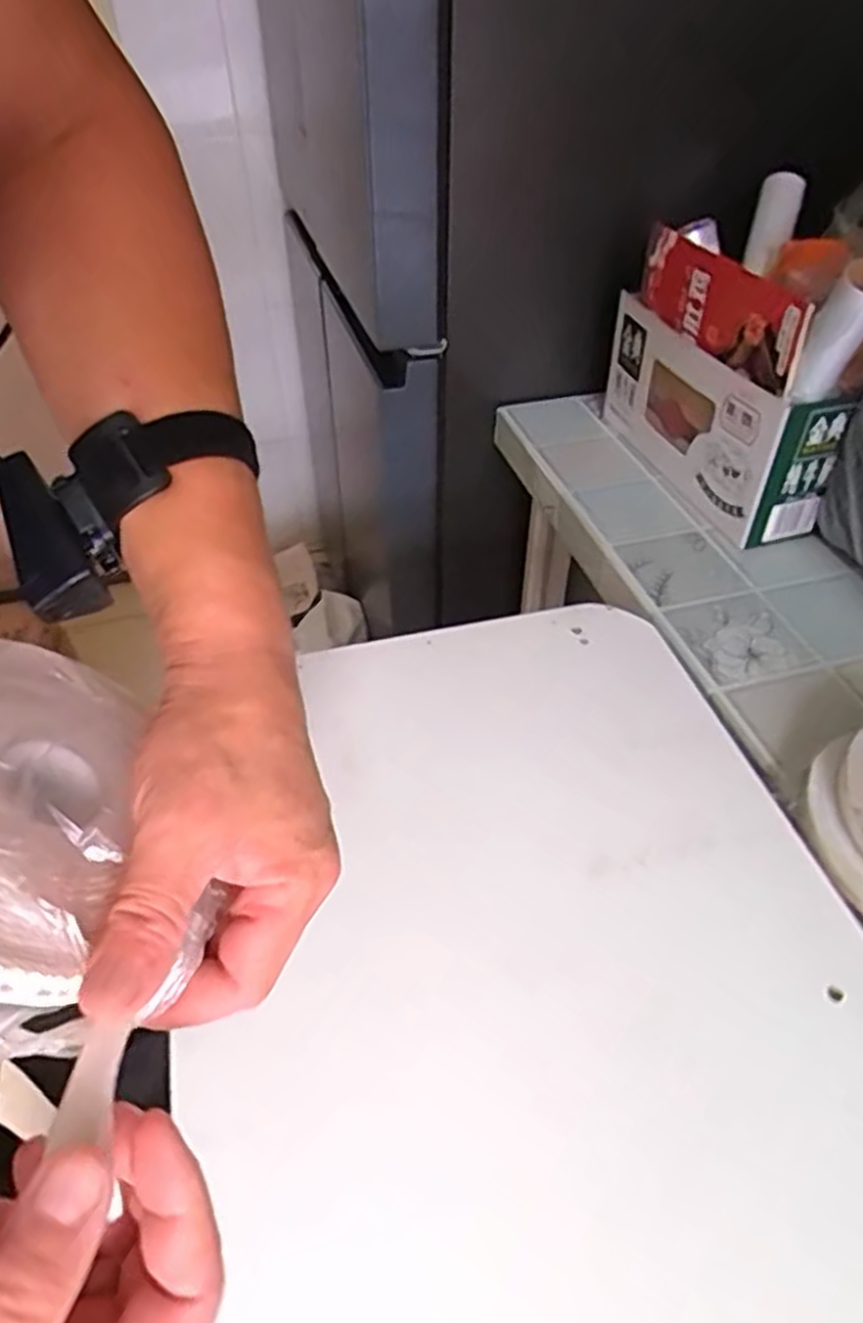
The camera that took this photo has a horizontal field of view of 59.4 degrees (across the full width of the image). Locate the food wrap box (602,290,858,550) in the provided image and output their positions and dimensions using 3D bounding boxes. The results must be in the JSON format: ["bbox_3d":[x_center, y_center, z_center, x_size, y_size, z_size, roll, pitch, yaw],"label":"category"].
[{"bbox_3d":[0.267,-0.241,0.739,0.072,0.146,0.266,-14,47,-13],"label":"food wrap box"}]

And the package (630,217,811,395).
[{"bbox_3d":[0.239,-0.302,0.644,0.012,0.074,0.220,-15,47,-13],"label":"package"}]

